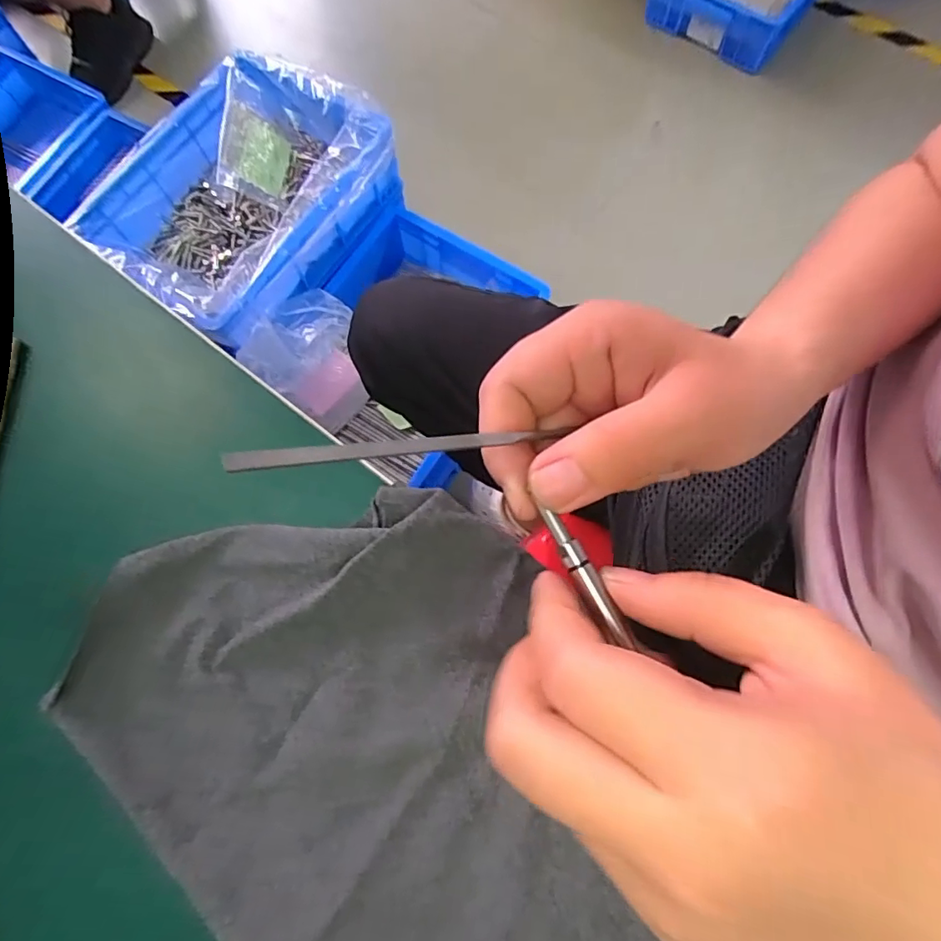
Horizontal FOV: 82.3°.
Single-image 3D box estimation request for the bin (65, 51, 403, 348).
[{"bbox_3d":[-0.334,-0.394,0.814,0.291,0.141,0.404,36,79,11],"label":"bin"}]

